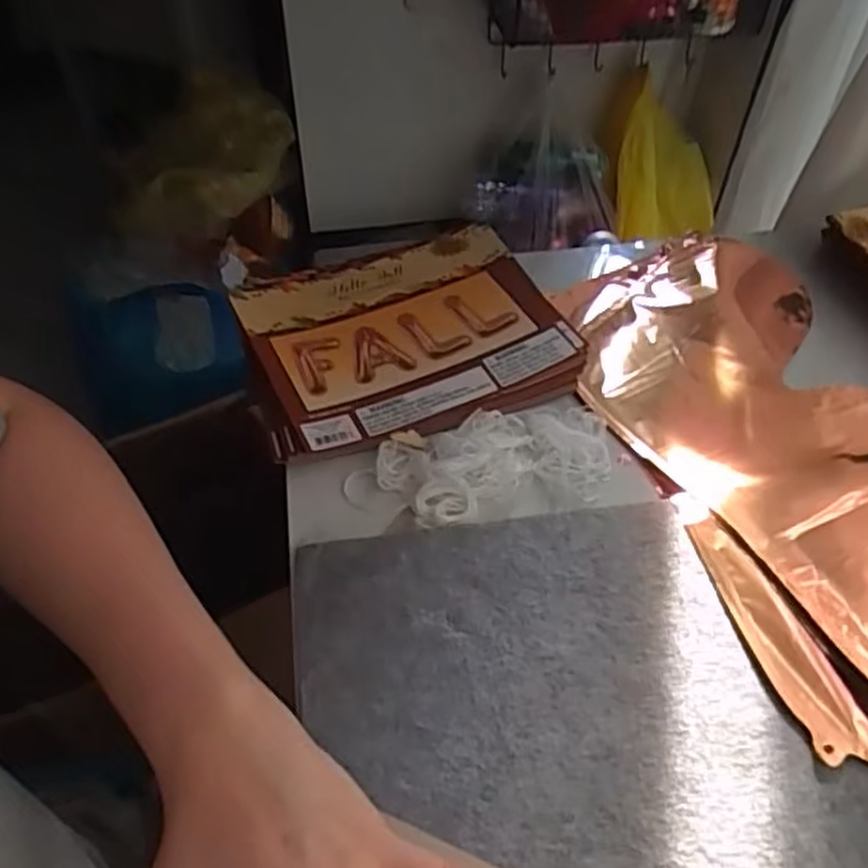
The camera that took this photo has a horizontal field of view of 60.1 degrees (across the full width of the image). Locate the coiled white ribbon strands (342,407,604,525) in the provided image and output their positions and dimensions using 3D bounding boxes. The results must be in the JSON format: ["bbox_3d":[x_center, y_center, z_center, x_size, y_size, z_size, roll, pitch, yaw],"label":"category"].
[{"bbox_3d":[0.032,0.013,0.445,0.154,0.015,0.071,-10,50,-8],"label":"coiled white ribbon strands"}]

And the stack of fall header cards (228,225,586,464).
[{"bbox_3d":[-0.021,-0.070,0.517,0.204,0.019,0.171,-15,51,-12],"label":"stack of fall header cards"}]

